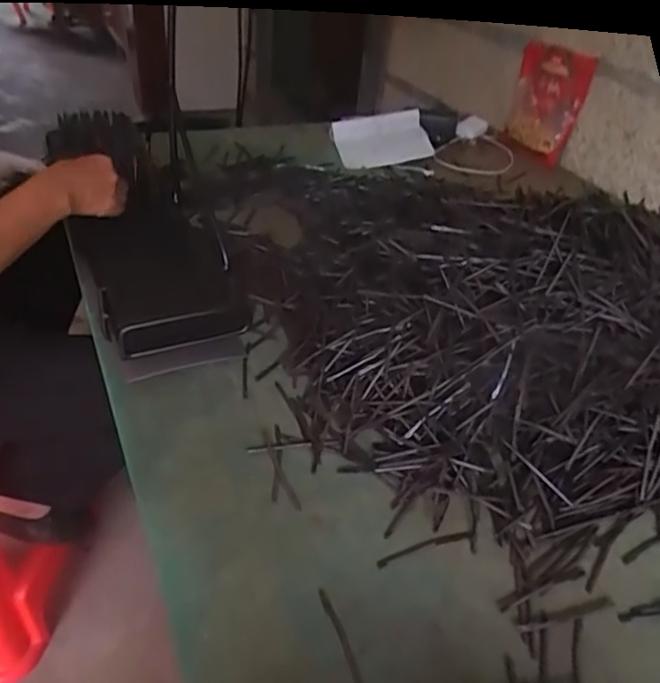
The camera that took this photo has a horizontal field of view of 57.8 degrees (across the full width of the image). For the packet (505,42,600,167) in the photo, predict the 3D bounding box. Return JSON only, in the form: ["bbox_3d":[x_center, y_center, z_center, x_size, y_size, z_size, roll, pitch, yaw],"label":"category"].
[{"bbox_3d":[0.460,-0.504,1.266,0.046,0.212,0.189,4,26,-37],"label":"packet"}]

